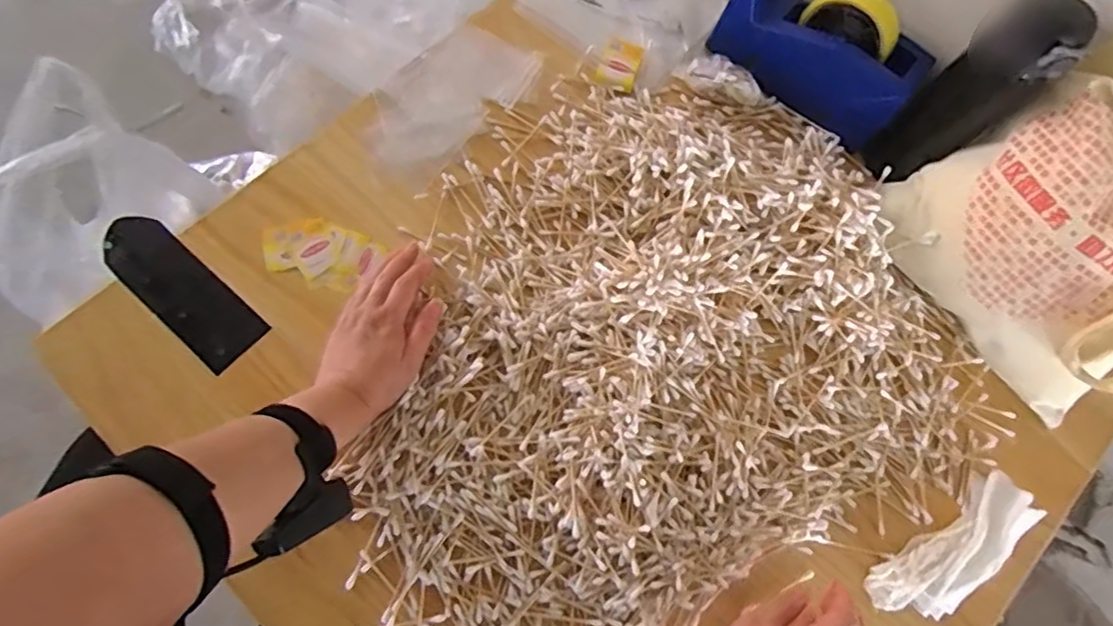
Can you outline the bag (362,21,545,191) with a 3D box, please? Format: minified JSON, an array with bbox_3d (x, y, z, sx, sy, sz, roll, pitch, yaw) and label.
[{"bbox_3d":[-0.116,-0.232,0.634,0.119,0.009,0.202,40,75,6],"label":"bag"}]

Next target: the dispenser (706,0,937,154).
[{"bbox_3d":[0.261,-0.265,0.610,0.201,0.111,0.075,42,74,8],"label":"dispenser"}]

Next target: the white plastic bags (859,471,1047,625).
[{"bbox_3d":[0.356,0.210,0.531,0.176,0.029,0.061,-32,79,-13],"label":"white plastic bags"}]

